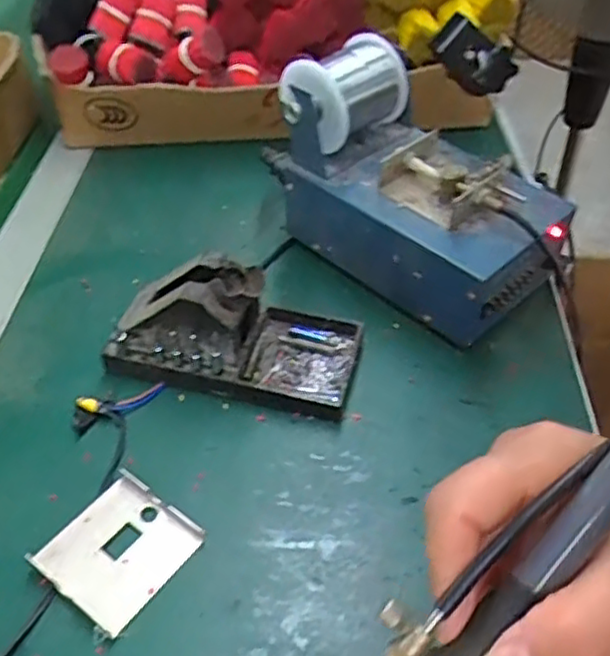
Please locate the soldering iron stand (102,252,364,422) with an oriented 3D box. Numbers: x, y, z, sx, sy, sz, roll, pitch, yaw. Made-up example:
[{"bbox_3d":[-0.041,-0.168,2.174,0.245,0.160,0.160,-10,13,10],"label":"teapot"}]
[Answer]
[{"bbox_3d":[-0.046,-0.004,0.443,0.157,0.071,0.077,9,47,9],"label":"soldering iron stand"}]

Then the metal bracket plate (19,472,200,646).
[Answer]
[{"bbox_3d":[-0.100,0.118,0.367,0.064,0.012,0.069,28,52,25],"label":"metal bracket plate"}]

